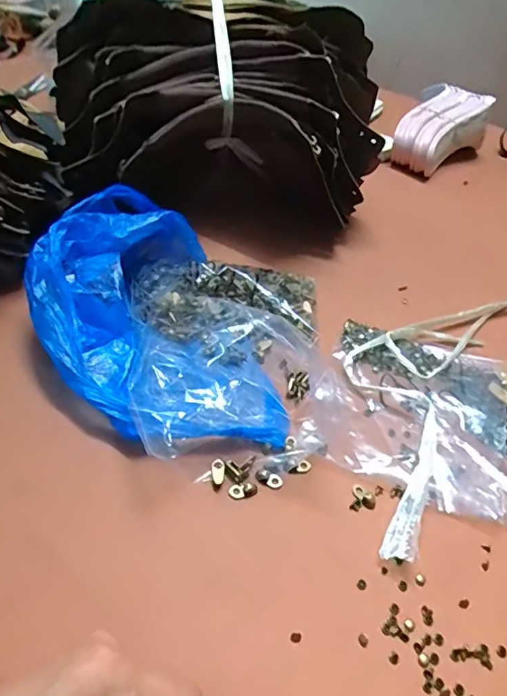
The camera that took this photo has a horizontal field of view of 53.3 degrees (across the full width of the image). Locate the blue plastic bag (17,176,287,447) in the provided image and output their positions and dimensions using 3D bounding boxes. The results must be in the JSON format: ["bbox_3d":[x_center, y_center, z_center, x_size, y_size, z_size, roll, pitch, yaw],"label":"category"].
[{"bbox_3d":[-0.083,-0.027,0.390,0.158,0.063,0.249,-14,51,-19],"label":"blue plastic bag"}]

